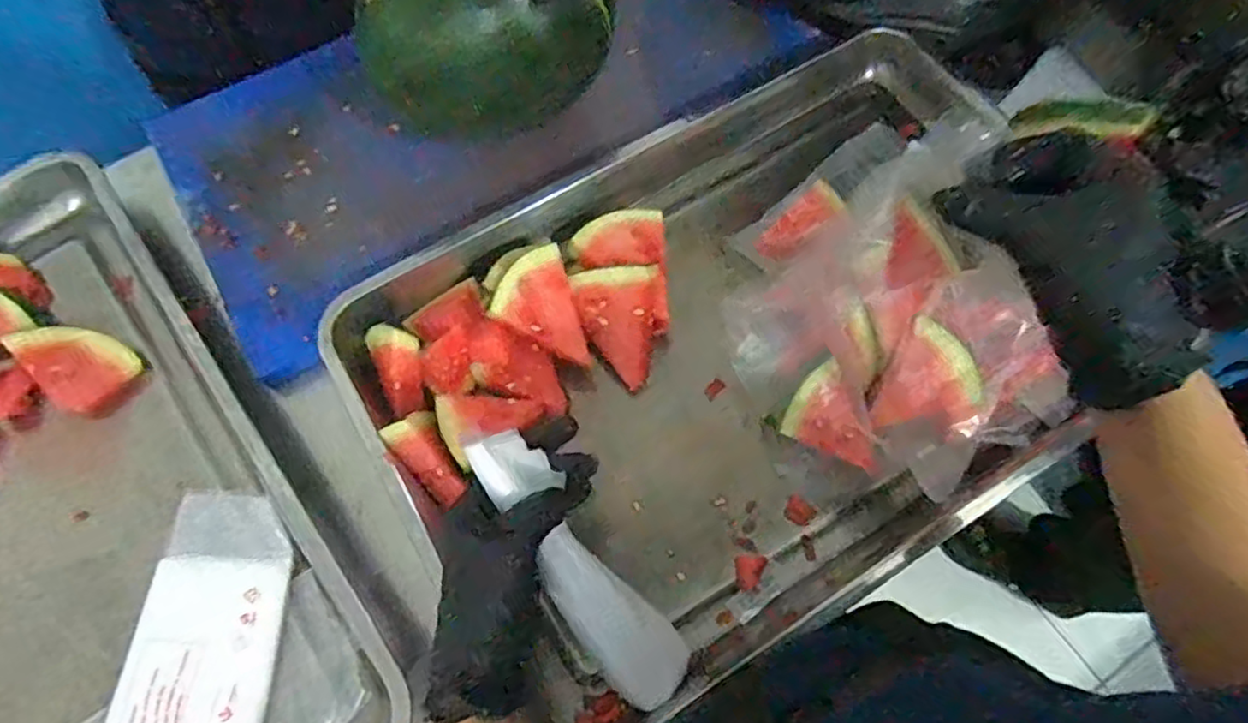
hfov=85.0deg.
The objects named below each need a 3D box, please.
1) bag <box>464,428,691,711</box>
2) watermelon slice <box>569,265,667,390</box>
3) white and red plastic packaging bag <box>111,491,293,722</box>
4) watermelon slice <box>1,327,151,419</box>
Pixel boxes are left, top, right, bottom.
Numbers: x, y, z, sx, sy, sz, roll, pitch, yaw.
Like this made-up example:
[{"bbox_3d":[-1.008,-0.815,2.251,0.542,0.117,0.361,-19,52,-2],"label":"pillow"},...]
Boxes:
[{"bbox_3d":[-0.024,0.126,0.412,0.050,0.024,0.207,-35,109,-14],"label":"bag"},{"bbox_3d":[-0.007,-0.033,0.552,0.080,0.024,0.093,16,98,-5],"label":"watermelon slice"},{"bbox_3d":[-0.300,0.220,0.467,0.108,0.035,0.261,2,68,0],"label":"white and red plastic packaging bag"},{"bbox_3d":[-0.455,0.000,0.566,0.097,0.035,0.062,33,71,12],"label":"watermelon slice"}]

